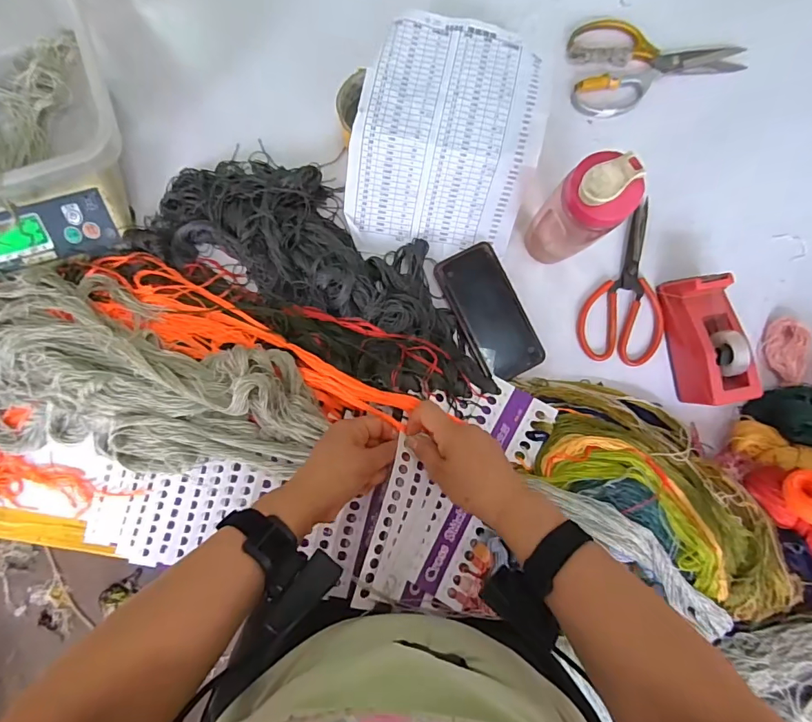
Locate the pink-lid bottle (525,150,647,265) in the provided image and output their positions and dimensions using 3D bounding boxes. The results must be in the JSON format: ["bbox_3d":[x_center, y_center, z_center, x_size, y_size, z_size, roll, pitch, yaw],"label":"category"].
[{"bbox_3d":[0.177,-0.150,0.483,0.056,0.199,0.061,0,88,0],"label":"pink-lid bottle"}]

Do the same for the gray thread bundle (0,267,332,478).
[{"bbox_3d":[-0.415,0.001,0.531,0.674,0.068,0.205,14,89,1],"label":"gray thread bundle"}]

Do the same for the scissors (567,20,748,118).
[{"bbox_3d":[0.316,-0.374,0.578,0.217,0.013,0.117,-5,88,0],"label":"scissors"}]

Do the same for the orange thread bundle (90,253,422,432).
[{"bbox_3d":[-0.179,-0.020,0.529,0.390,0.045,0.078,25,88,4],"label":"orange thread bundle"}]

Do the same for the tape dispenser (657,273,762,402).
[{"bbox_3d":[0.356,-0.026,0.541,0.057,0.070,0.148,-11,88,0],"label":"tape dispenser"}]

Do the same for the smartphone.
[{"bbox_3d":[0.105,-0.059,0.570,0.078,0.018,0.167,-27,89,0],"label":"smartphone"}]

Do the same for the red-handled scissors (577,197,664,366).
[{"bbox_3d":[0.286,-0.094,0.578,0.101,0.009,0.200,19,89,1],"label":"red-handled scissors"}]

